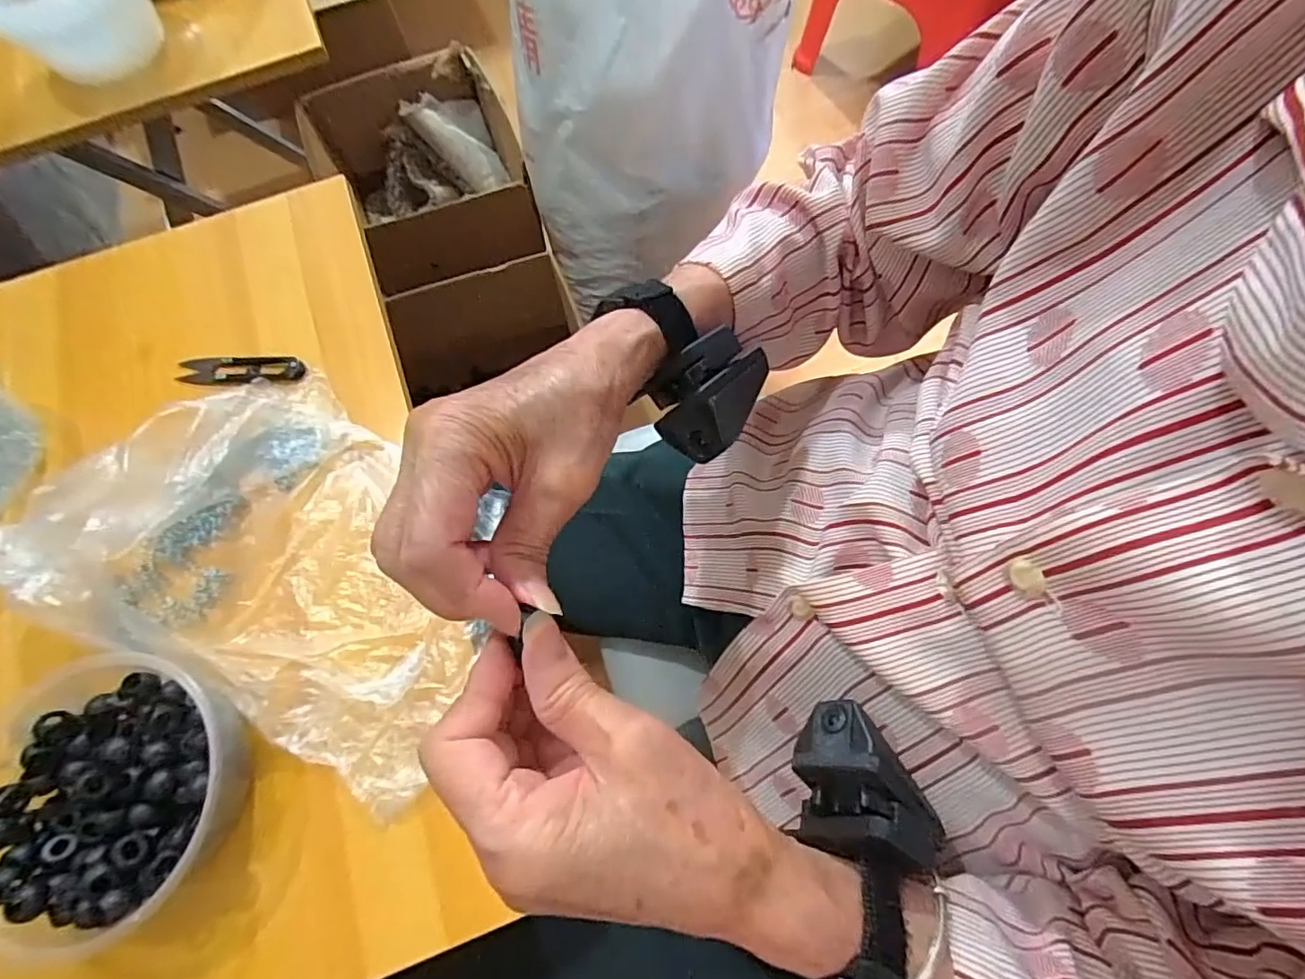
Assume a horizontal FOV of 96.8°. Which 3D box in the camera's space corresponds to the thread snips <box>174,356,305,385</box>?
[{"bbox_3d":[-0.326,-0.094,0.458,0.104,0.009,0.025,3,68,4],"label":"thread snips"}]

